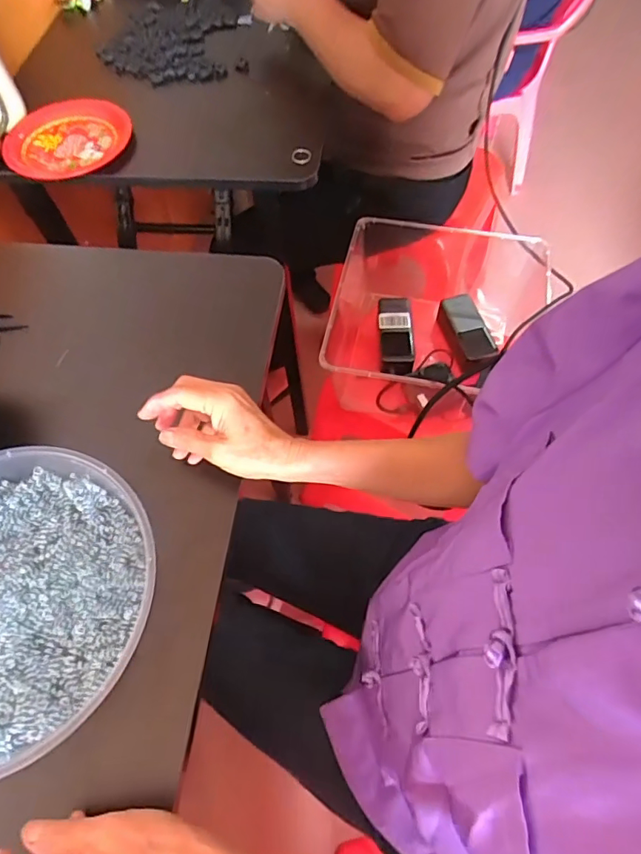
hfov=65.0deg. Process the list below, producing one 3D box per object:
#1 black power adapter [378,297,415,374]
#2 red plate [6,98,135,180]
[{"bbox_3d":[0.124,-0.154,0.823,0.054,0.021,0.146,-1,61,1],"label":"black power adapter"},{"bbox_3d":[-0.361,-0.404,0.701,0.163,0.022,0.165,-1,61,1],"label":"red plate"}]

